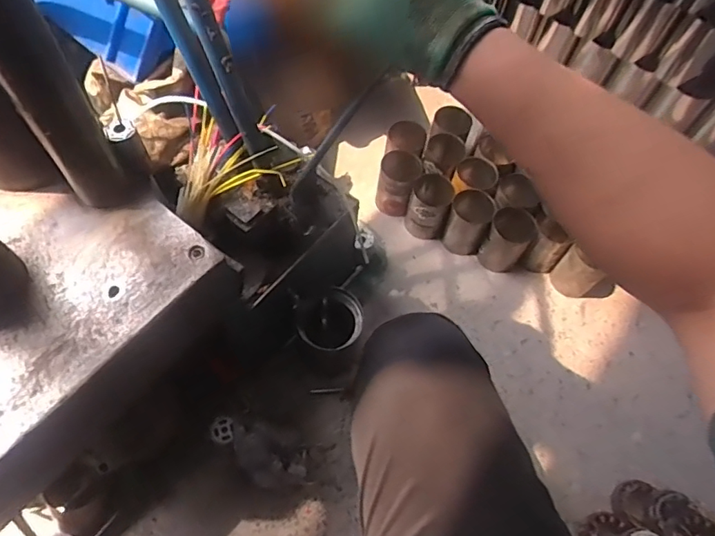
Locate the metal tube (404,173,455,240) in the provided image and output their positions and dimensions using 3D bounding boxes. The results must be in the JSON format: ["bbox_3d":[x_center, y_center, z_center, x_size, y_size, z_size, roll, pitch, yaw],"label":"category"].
[{"bbox_3d":[0.165,-0.144,1.156,0.092,0.121,0.104,18,62,6],"label":"metal tube"}]

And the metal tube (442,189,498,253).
[{"bbox_3d":[0.253,-0.107,1.147,0.092,0.126,0.099,2,61,-3],"label":"metal tube"}]

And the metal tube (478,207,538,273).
[{"bbox_3d":[0.332,-0.062,1.110,0.093,0.126,0.093,2,61,-3],"label":"metal tube"}]

